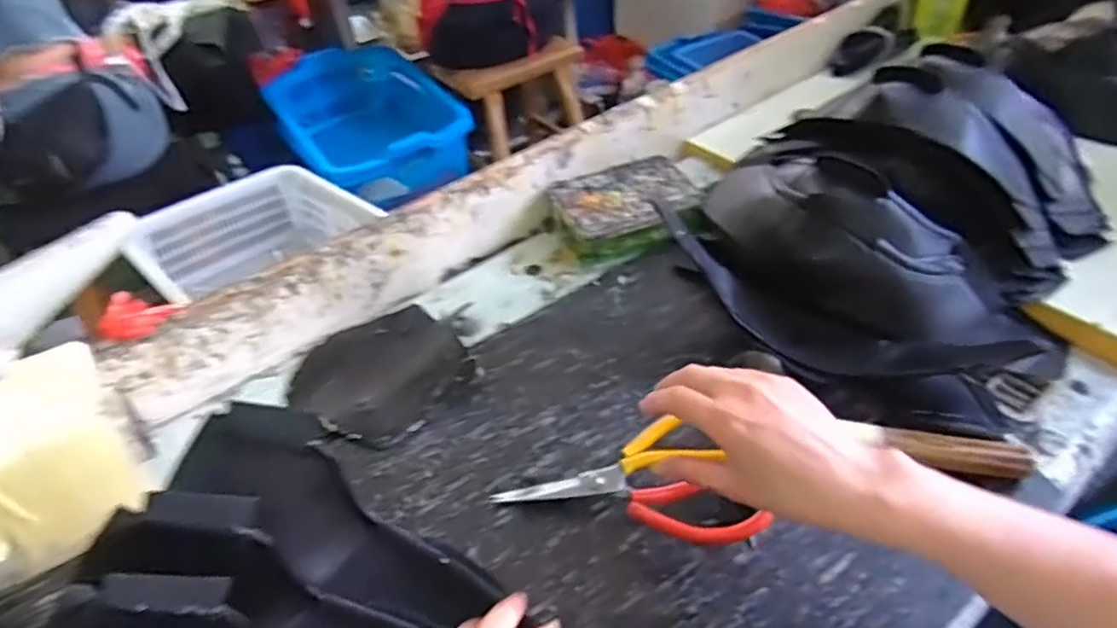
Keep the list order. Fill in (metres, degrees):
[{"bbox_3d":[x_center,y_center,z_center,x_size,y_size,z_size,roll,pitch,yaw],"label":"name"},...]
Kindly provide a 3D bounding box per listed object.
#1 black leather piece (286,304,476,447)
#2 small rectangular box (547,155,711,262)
[{"bbox_3d":[-0.162,0.048,0.609,0.165,0.037,0.174,-23,44,-18],"label":"black leather piece"},{"bbox_3d":[0.077,-0.120,0.762,0.158,0.041,0.124,-14,42,-9],"label":"small rectangular box"}]

